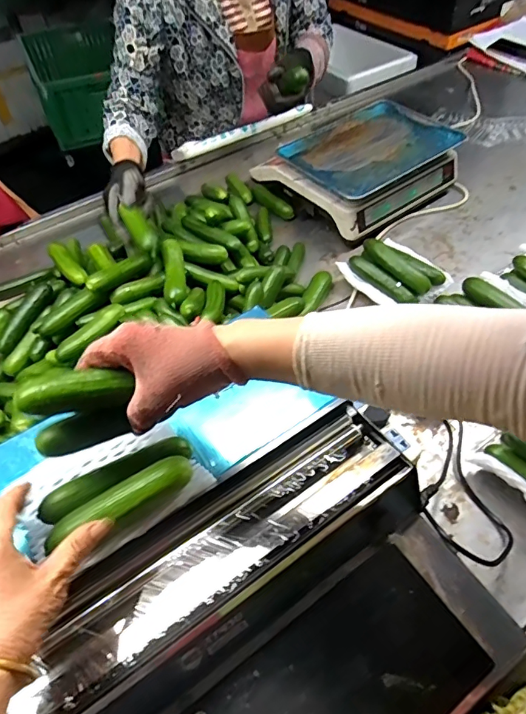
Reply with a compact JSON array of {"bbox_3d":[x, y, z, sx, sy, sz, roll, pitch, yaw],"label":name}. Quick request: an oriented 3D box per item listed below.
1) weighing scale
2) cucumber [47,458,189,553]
[{"bbox_3d":[0.205,-0.412,1.033,0.358,0.109,0.295,-35,57,-22],"label":"weighing scale"},{"bbox_3d":[-0.120,0.124,0.409,0.126,0.028,0.030,-25,54,-17],"label":"cucumber"}]

